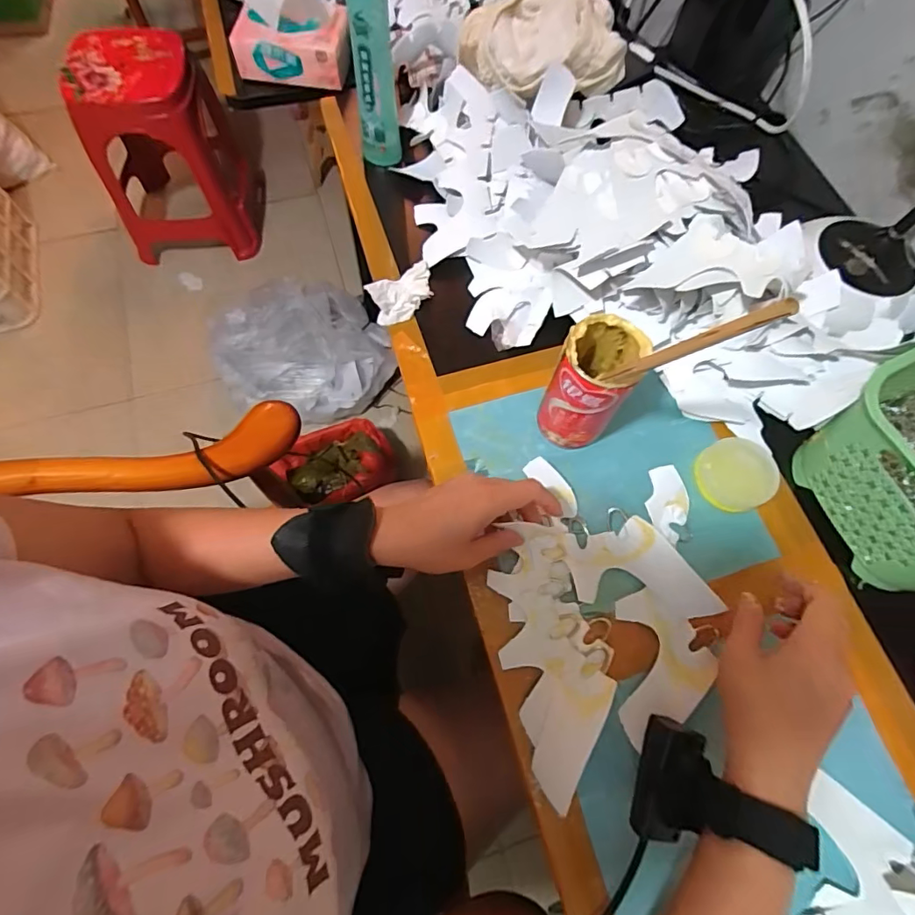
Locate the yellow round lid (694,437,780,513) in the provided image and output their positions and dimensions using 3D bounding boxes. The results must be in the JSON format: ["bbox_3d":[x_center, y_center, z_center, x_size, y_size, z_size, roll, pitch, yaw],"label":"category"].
[{"bbox_3d":[0.261,0.015,0.468,0.068,0.011,0.067,-5,75,18],"label":"yellow round lid"}]

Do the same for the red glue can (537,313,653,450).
[{"bbox_3d":[0.115,-0.063,0.441,0.063,0.118,0.069,29,70,8],"label":"red glue can"}]

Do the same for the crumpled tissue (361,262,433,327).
[{"bbox_3d":[-0.053,-0.177,0.531,0.042,0.038,0.080,42,72,13],"label":"crumpled tissue"}]

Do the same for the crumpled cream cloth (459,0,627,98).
[{"bbox_3d":[0.099,-0.518,0.610,0.188,0.064,0.149,-14,70,-8],"label":"crumpled cream cloth"}]

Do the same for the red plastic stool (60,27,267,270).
[{"bbox_3d":[-0.744,-0.787,1.291,0.321,0.465,0.333,-4,68,-5],"label":"red plastic stool"}]

